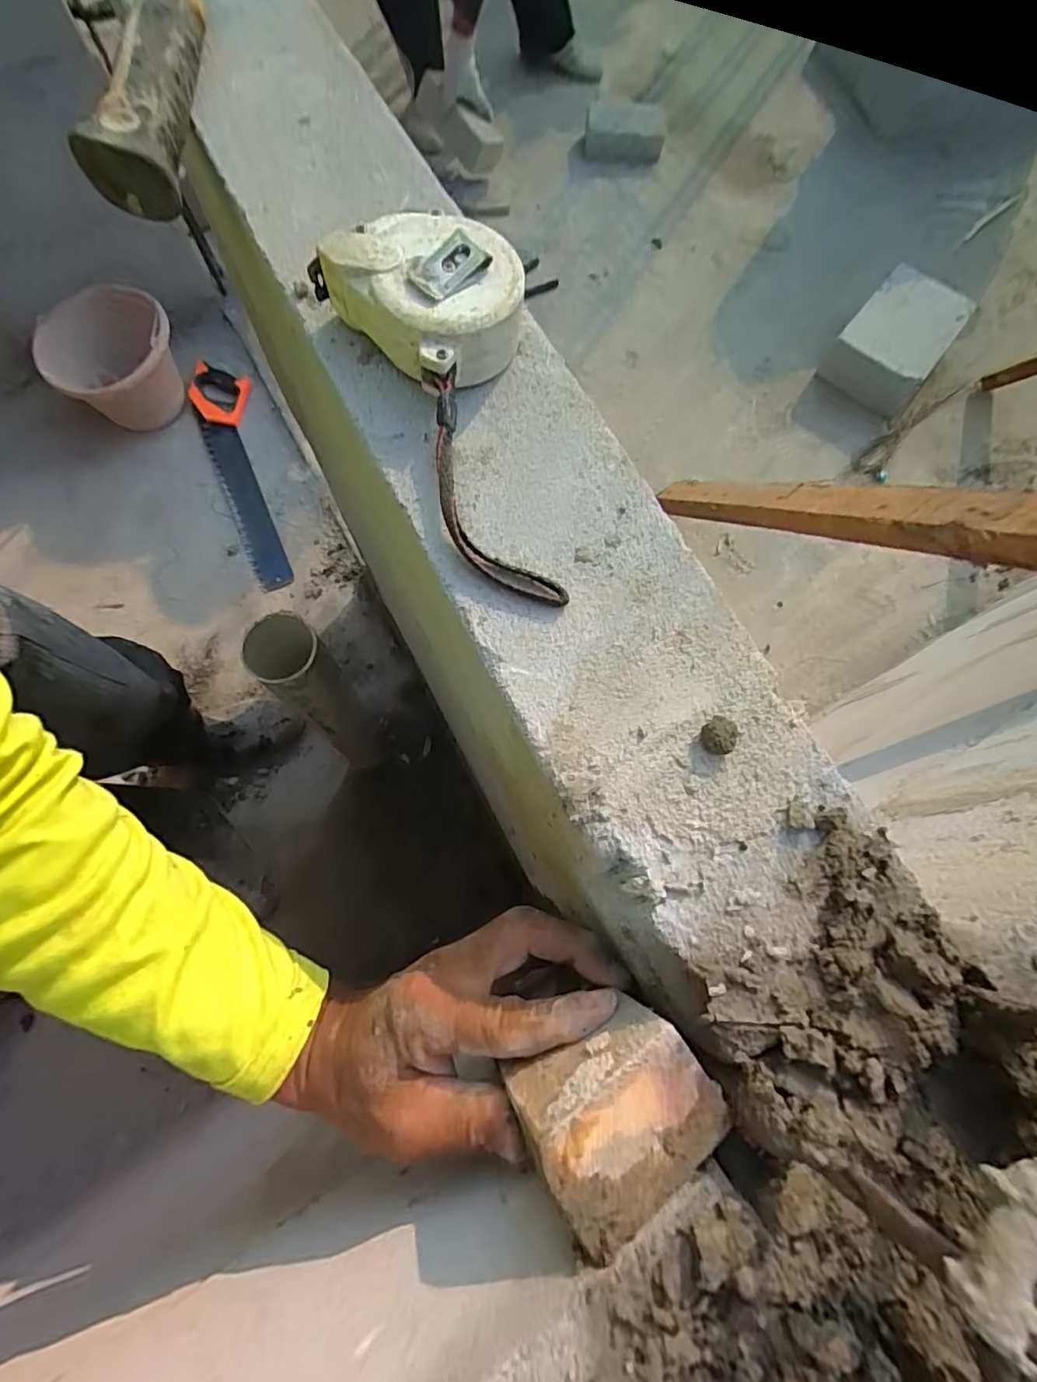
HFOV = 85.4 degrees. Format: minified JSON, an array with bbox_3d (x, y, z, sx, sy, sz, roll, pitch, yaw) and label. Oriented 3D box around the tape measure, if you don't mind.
[{"bbox_3d":[-0.025,-0.114,0.230,0.075,0.032,0.173,-18,86,-5],"label":"tape measure"}]

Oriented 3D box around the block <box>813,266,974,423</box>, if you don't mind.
[{"bbox_3d":[0.793,-0.740,1.190,0.193,0.099,0.251,36,75,7],"label":"block"}]

